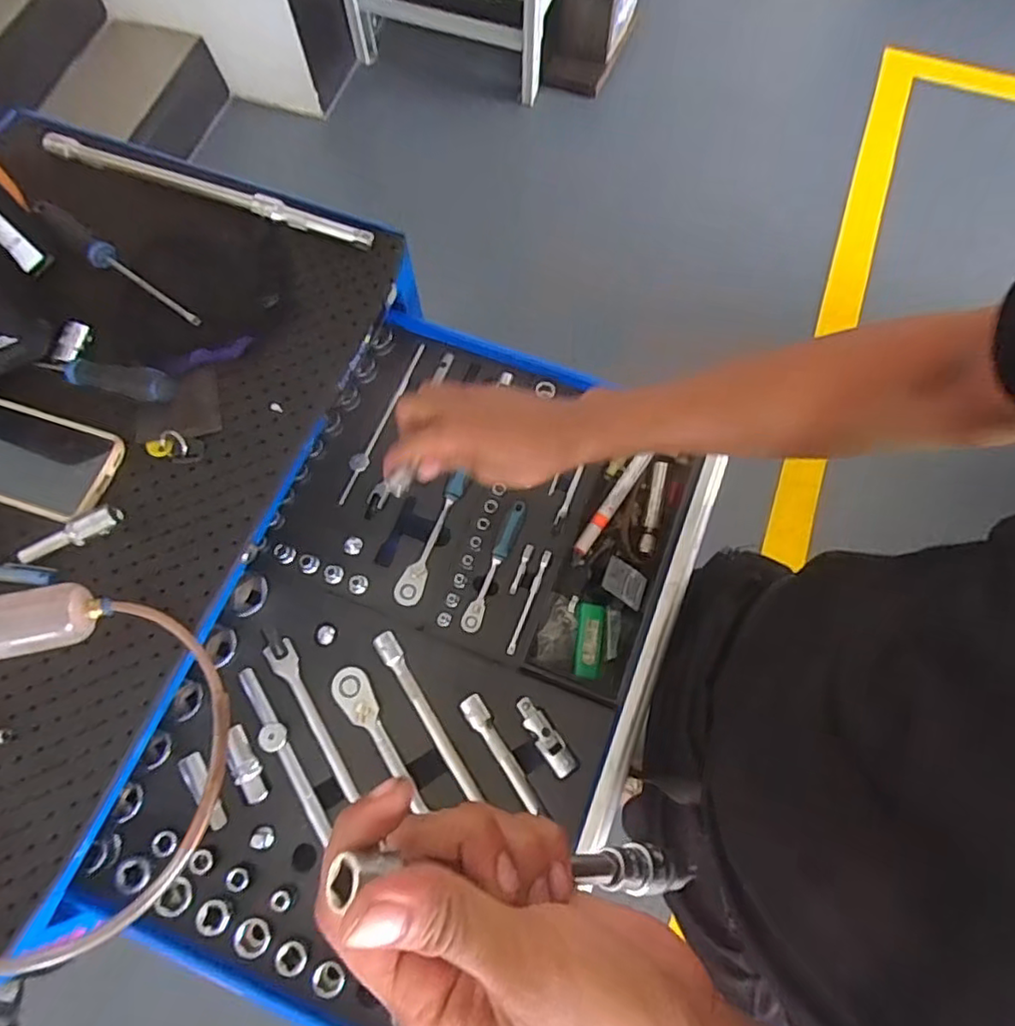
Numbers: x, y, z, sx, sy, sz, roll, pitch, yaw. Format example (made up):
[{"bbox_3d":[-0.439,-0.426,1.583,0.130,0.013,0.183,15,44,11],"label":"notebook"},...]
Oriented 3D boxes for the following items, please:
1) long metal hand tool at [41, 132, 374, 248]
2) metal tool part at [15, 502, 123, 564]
[{"bbox_3d":[-0.303,-0.324,0.622,0.371,0.012,0.021,20,72,7],"label":"long metal hand tool"},{"bbox_3d":[-0.357,0.018,0.509,0.082,0.017,0.025,-26,73,-8],"label":"metal tool part"}]

